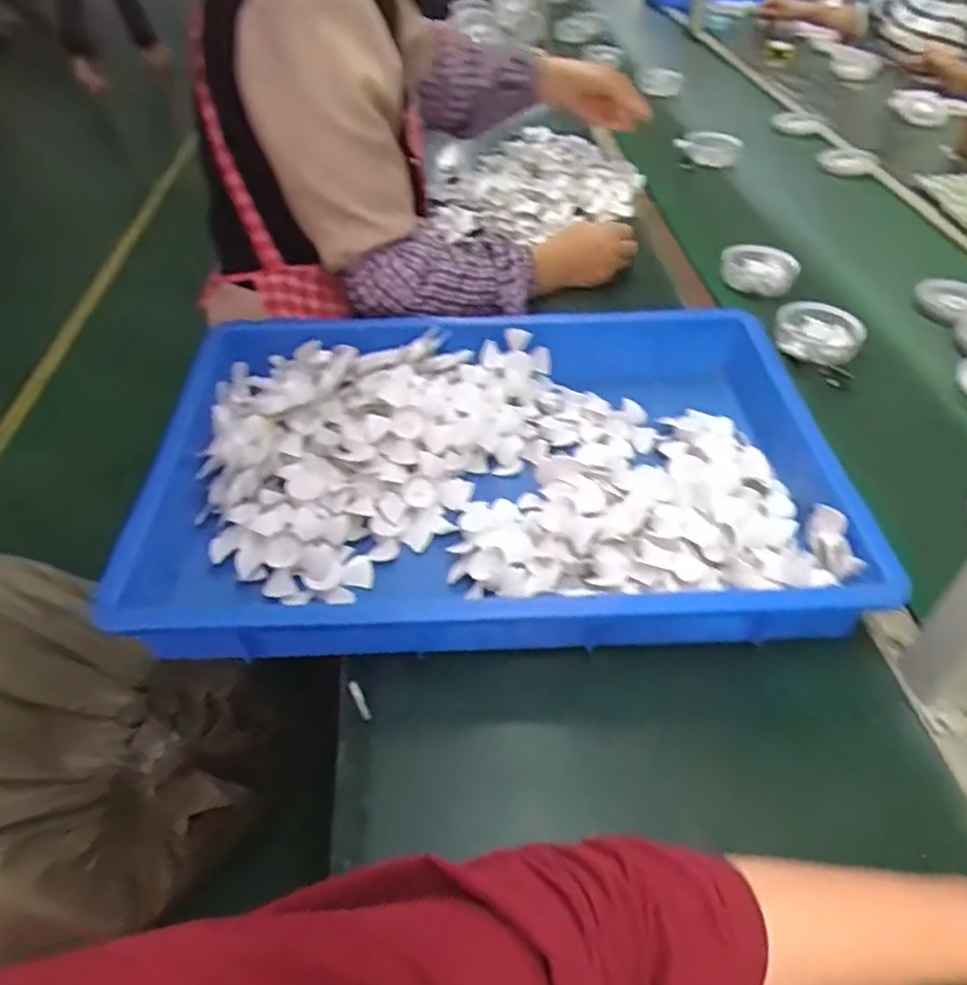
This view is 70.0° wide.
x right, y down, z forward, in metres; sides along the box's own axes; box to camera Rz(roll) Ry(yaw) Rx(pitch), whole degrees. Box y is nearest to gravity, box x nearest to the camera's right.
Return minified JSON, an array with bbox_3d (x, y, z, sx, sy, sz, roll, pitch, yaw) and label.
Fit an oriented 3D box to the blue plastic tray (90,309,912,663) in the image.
[{"bbox_3d":[0.006,-0.029,0.591,0.547,0.063,0.350,-2,45,-4],"label":"blue plastic tray"}]

